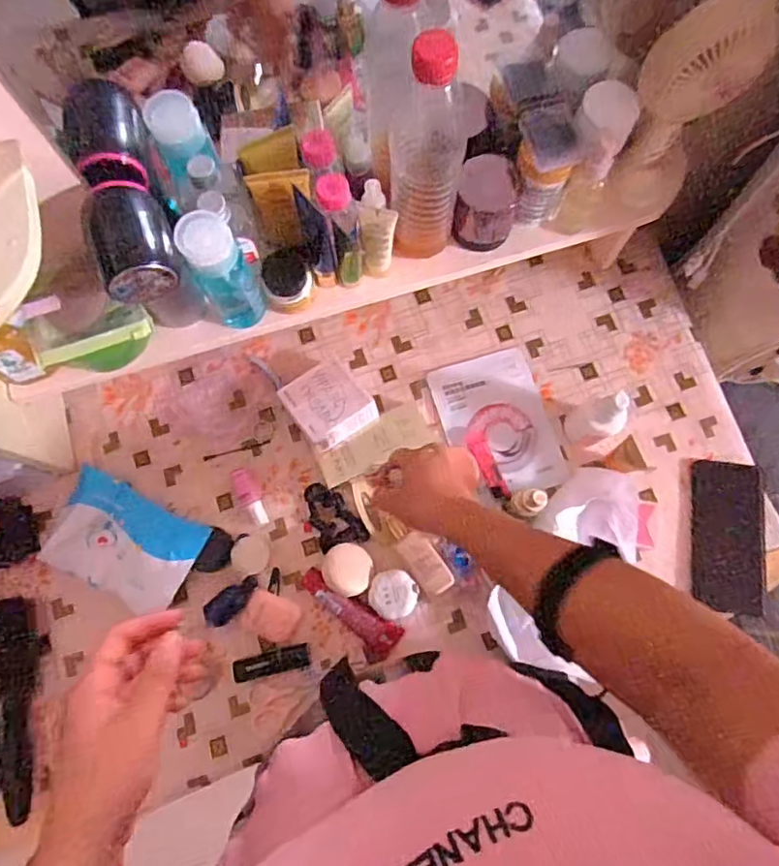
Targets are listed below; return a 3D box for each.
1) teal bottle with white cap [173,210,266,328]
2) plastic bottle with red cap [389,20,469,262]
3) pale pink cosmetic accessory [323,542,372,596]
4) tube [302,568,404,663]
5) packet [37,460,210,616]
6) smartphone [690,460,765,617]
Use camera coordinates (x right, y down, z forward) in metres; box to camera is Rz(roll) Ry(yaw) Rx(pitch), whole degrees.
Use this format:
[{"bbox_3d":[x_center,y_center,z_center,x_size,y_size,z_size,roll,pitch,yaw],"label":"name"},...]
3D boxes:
[{"bbox_3d":[-0.149,-0.141,0.532,0.046,0.140,0.046,0,77,0],"label":"teal bottle with white cap"},{"bbox_3d":[0.035,-0.227,0.489,0.065,0.214,0.057,-2,77,0],"label":"plastic bottle with red cap"},{"bbox_3d":[-0.045,0.144,0.615,0.051,0.018,0.052,13,77,3],"label":"pale pink cosmetic accessory"},{"bbox_3d":[-0.046,0.192,0.605,0.118,0.016,0.043,33,79,8],"label":"tube"},{"bbox_3d":[-0.286,0.115,0.614,0.166,0.034,0.104,26,78,6],"label":"packet"},{"bbox_3d":[0.373,0.111,0.633,0.069,0.010,0.161,6,77,2],"label":"smartphone"}]

